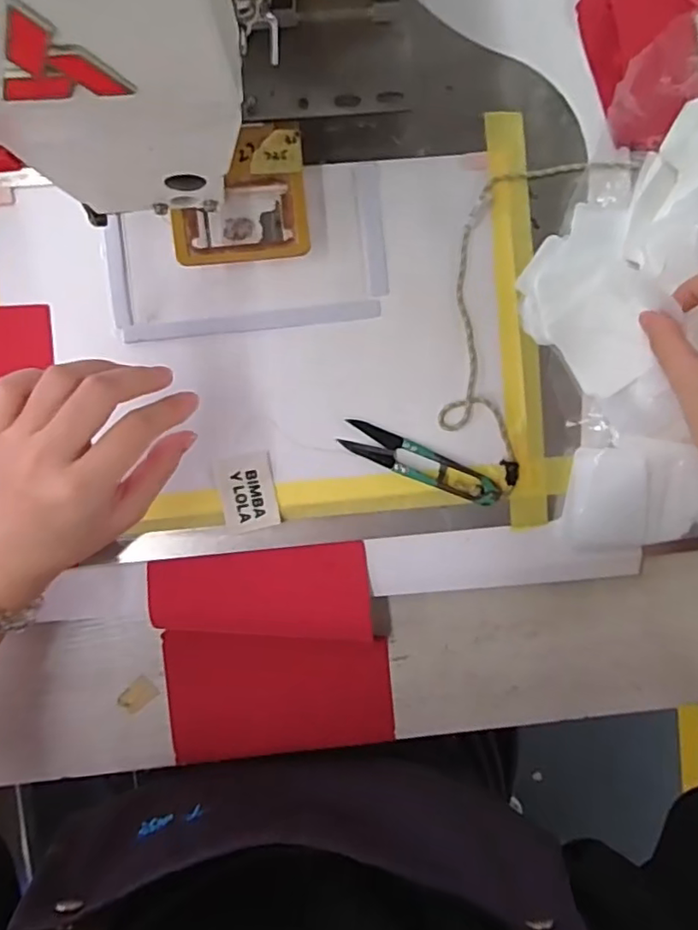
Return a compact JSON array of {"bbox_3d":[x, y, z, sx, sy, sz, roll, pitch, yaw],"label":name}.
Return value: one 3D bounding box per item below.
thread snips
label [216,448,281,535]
[{"bbox_3d":[0.047,-0.001,0.375,0.106,0.005,0.022,22,91,-3],"label":"thread snips"},{"bbox_3d":[-0.064,0.017,0.374,0.035,0.004,0.047,-10,95,-2],"label":"label"}]

